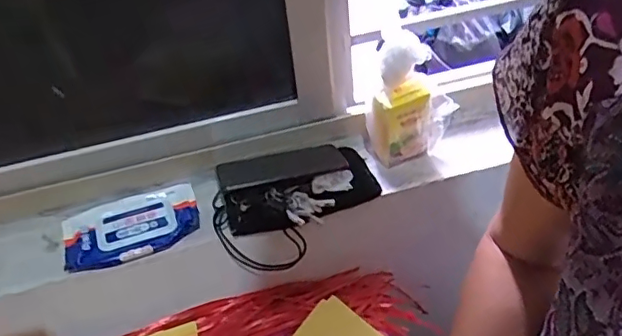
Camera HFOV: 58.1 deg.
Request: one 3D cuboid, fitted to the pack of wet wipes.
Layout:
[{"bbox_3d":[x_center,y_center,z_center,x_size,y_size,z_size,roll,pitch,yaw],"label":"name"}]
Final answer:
[{"bbox_3d":[-0.233,0.076,0.728,0.169,0.026,0.099,-15,39,-10],"label":"pack of wet wipes"}]

